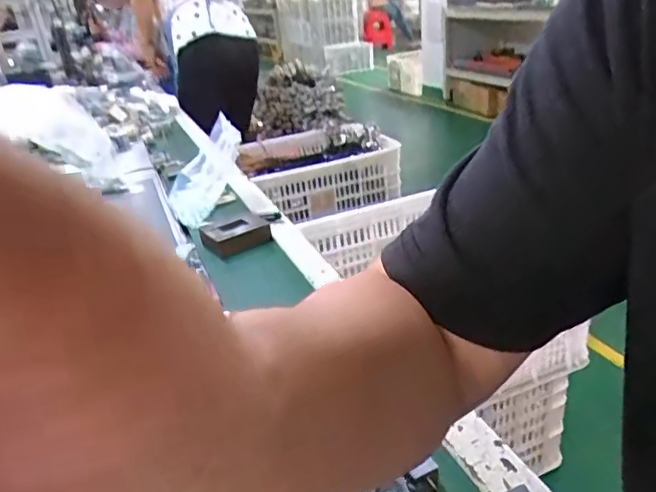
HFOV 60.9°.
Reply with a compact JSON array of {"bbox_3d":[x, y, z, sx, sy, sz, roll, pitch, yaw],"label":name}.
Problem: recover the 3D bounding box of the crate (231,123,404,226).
[{"bbox_3d":[-0.059,-0.230,1.692,0.435,0.170,0.392,-17,27,-21],"label":"crate"}]

